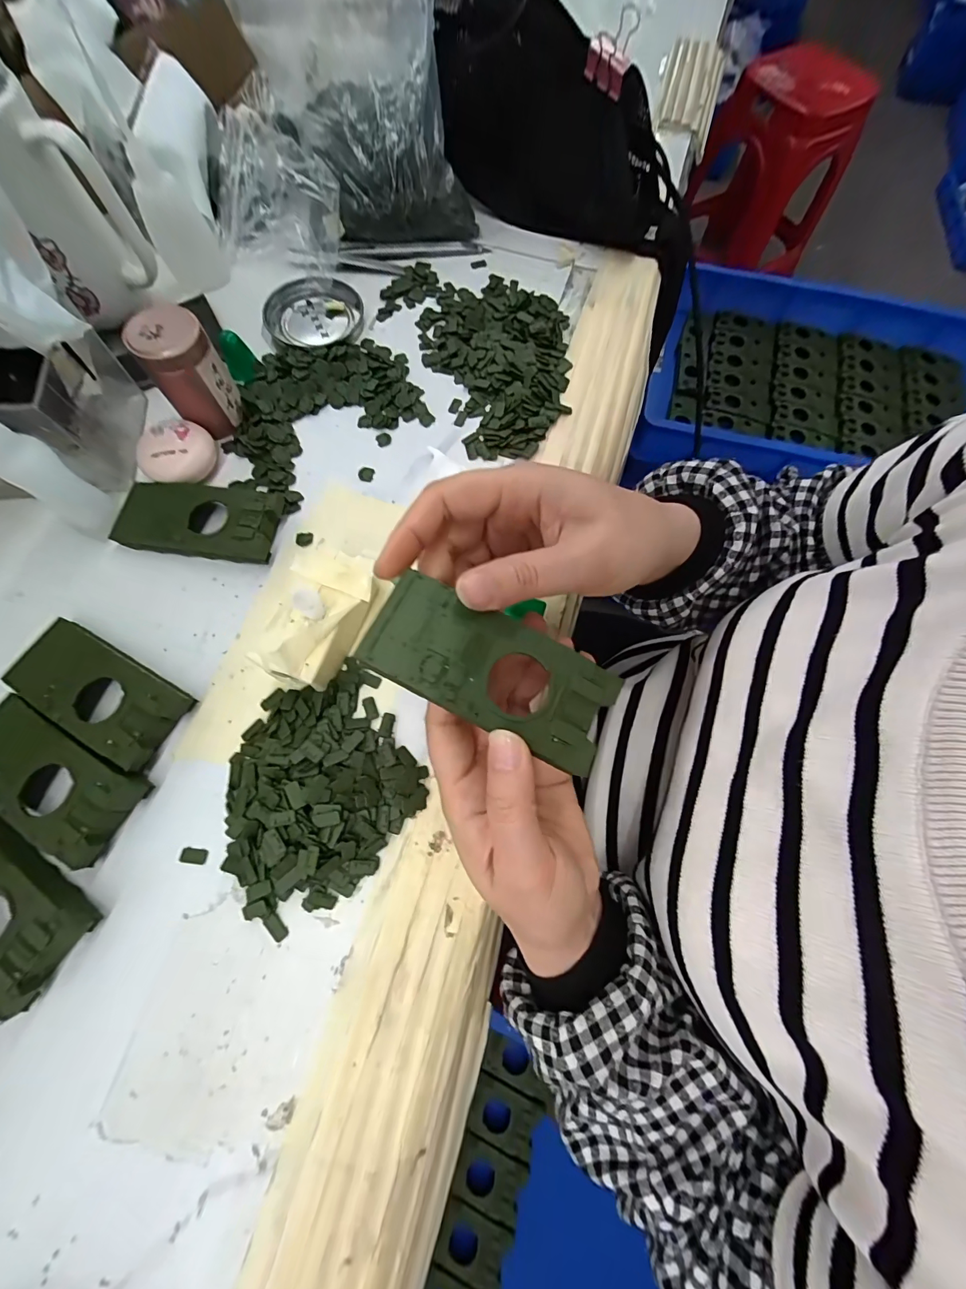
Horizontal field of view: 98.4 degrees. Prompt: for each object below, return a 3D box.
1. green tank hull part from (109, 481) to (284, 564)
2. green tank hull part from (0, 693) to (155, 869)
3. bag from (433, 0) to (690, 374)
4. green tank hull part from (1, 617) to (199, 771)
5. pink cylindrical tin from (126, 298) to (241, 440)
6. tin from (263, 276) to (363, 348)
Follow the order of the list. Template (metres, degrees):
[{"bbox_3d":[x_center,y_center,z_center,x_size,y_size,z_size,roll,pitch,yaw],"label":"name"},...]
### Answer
[{"bbox_3d":[-0.188,-0.082,0.278,0.108,0.020,0.050,7,72,1],"label":"green tank hull part"},{"bbox_3d":[-0.236,0.070,0.227,0.105,0.021,0.046,28,74,8],"label":"green tank hull part"},{"bbox_3d":[0.083,-0.430,0.364,0.308,0.112,0.088,31,73,-14],"label":"bag"},{"bbox_3d":[-0.222,0.026,0.242,0.104,0.022,0.045,28,74,8],"label":"green tank hull part"},{"bbox_3d":[-0.197,-0.182,0.282,0.043,0.064,0.038,-37,77,-12],"label":"pink cylindrical tin"},{"bbox_3d":[-0.142,-0.272,0.347,0.075,0.017,0.068,7,72,1],"label":"tin"}]

